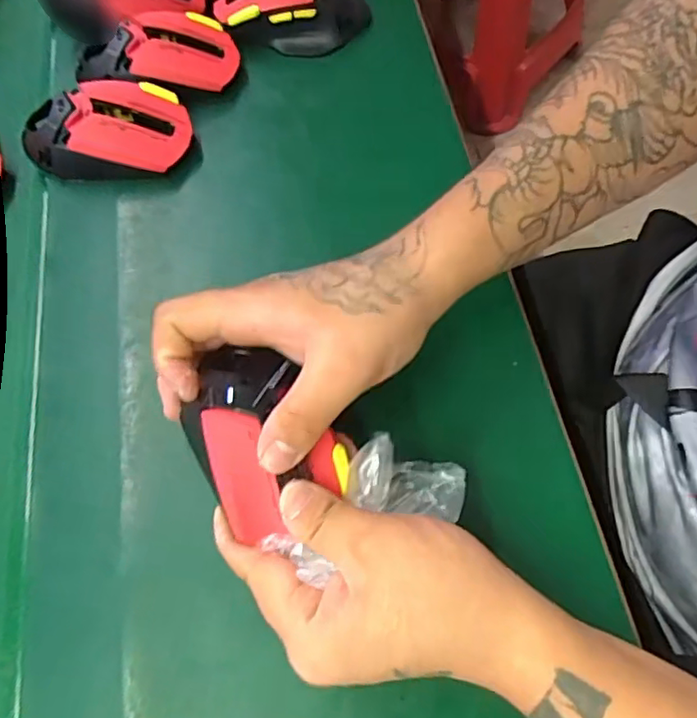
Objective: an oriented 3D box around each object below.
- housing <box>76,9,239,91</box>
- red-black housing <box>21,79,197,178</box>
[{"bbox_3d":[-0.142,-0.223,0.462,0.118,0.041,0.065,-9,66,-2],"label":"housing"},{"bbox_3d":[-0.168,-0.156,0.431,0.114,0.039,0.069,-11,66,-3],"label":"red-black housing"}]

